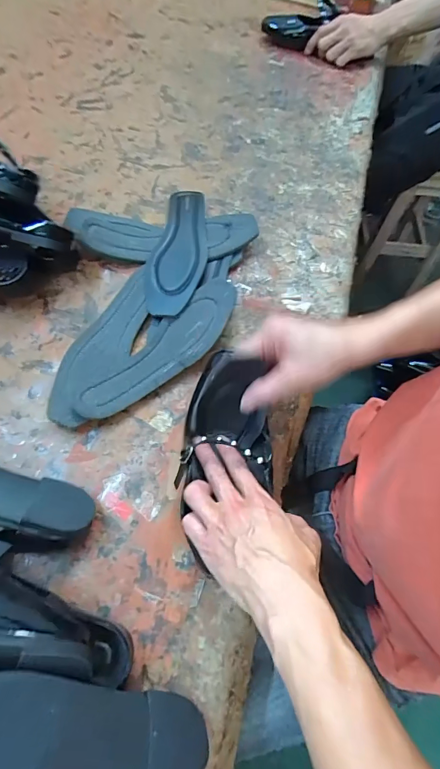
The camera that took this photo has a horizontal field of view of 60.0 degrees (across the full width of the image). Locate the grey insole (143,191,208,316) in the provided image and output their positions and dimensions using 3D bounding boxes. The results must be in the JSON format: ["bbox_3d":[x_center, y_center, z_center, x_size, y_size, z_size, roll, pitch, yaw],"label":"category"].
[{"bbox_3d":[-0.053,-0.191,0.531,0.074,0.022,0.228,10,64,2],"label":"grey insole"}]

